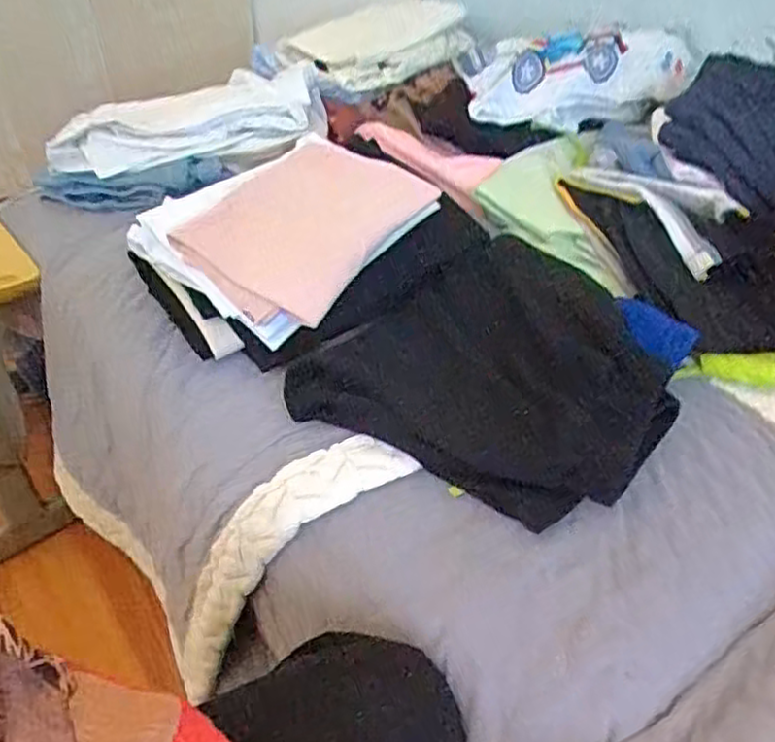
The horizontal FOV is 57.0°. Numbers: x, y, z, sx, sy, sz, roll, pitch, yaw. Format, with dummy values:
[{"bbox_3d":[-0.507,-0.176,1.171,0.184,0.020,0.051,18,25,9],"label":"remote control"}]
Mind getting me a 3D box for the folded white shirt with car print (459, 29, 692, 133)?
[{"bbox_3d":[0.204,-0.327,0.780,0.249,0.062,0.085,-14,43,-10],"label":"folded white shirt with car print"}]

